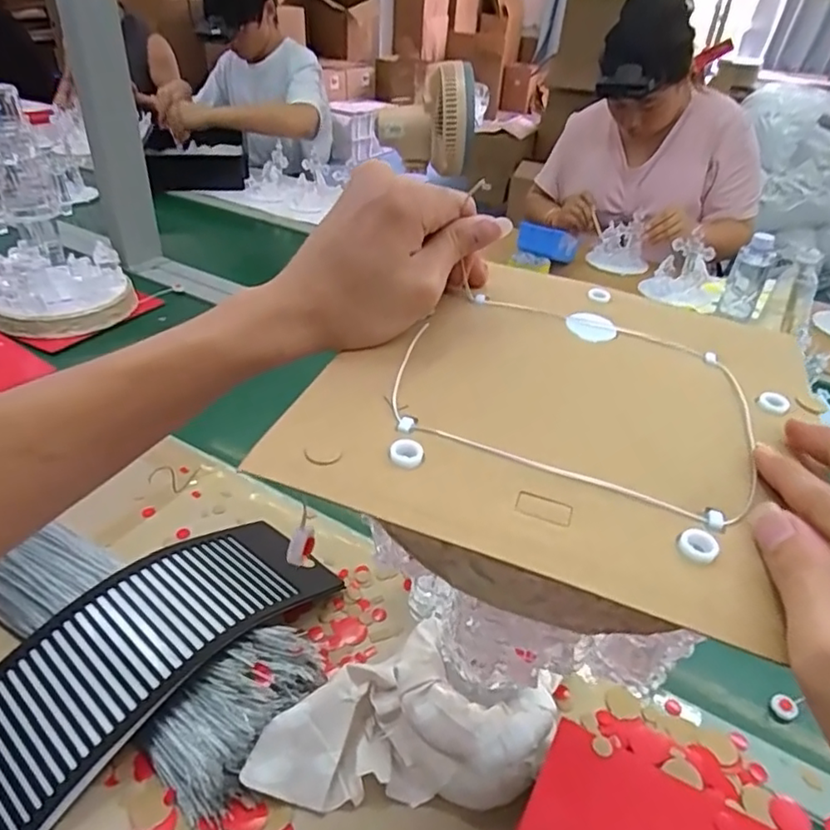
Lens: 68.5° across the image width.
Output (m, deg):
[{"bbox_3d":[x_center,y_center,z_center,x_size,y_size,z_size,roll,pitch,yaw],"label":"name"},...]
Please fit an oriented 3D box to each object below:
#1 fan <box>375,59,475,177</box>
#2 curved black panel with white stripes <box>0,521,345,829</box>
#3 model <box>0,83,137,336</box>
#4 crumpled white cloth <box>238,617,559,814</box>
[{"bbox_3d":[0.025,-0.647,1.321,0.203,0.194,0.172,5,36,1],"label":"fan"},{"bbox_3d":[-0.221,0.195,0.496,0.128,0.066,0.296,29,43,30],"label":"curved black panel with white stripes"},{"bbox_3d":[-0.588,-0.315,0.959,0.193,0.329,0.212,-14,40,-23],"label":"model"},{"bbox_3d":[-0.010,0.231,0.457,0.212,0.062,0.103,-7,36,6],"label":"crumpled white cloth"}]

